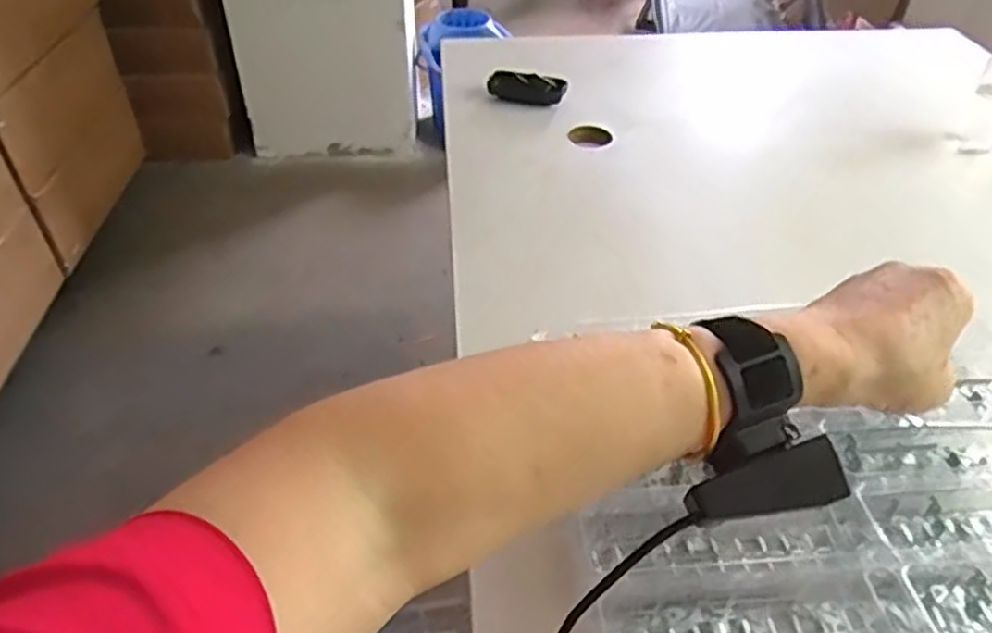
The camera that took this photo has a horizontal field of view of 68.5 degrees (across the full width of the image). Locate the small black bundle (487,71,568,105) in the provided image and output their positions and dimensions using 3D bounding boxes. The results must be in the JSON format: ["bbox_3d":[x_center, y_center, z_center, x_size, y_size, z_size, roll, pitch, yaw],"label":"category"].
[{"bbox_3d":[0.044,-0.326,1.049,0.109,0.030,0.043,14,43,16],"label":"small black bundle"}]

